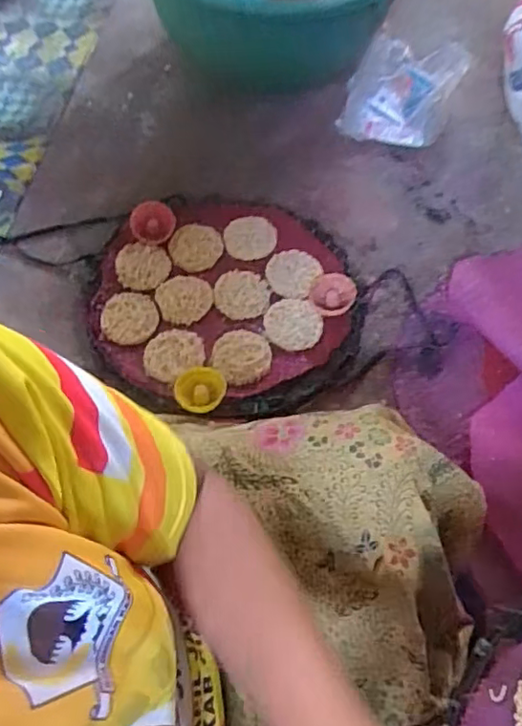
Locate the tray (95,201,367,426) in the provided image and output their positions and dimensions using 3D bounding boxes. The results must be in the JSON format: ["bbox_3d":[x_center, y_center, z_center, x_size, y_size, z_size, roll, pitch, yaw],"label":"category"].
[{"bbox_3d":[-0.049,-0.090,0.795,0.348,0.027,0.347,-6,61,-4],"label":"tray"}]

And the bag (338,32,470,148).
[{"bbox_3d":[0.236,-0.452,0.978,0.175,0.080,0.192,18,62,9],"label":"bag"}]

